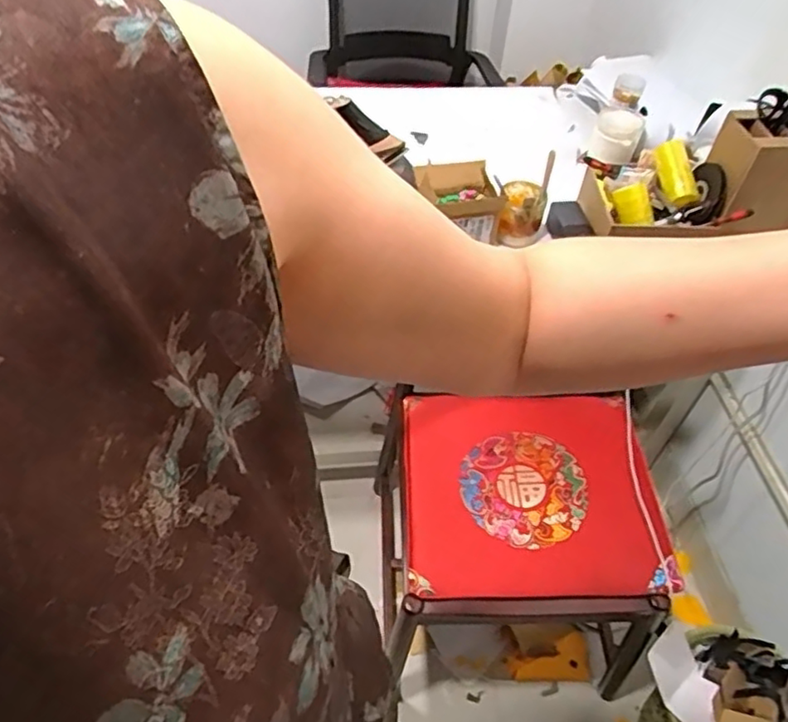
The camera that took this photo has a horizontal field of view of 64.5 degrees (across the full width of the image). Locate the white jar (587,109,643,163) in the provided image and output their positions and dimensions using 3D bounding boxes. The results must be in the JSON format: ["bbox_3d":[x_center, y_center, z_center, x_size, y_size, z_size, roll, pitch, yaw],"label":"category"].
[{"bbox_3d":[0.427,-0.429,1.205,0.091,0.096,0.096,17,49,11],"label":"white jar"}]

